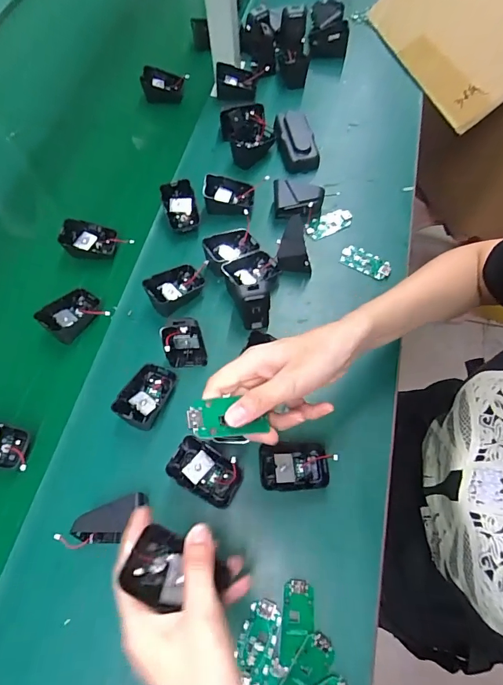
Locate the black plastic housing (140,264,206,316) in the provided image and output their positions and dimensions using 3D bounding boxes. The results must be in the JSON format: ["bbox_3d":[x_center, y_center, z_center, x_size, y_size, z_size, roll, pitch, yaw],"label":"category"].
[{"bbox_3d":[-0.095,-0.067,0.485,0.071,0.036,0.050,-33,68,-12],"label":"black plastic housing"}]

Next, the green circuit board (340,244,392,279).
[{"bbox_3d":[0.147,-0.104,0.510,0.064,0.008,0.030,32,70,16],"label":"green circuit board"}]

